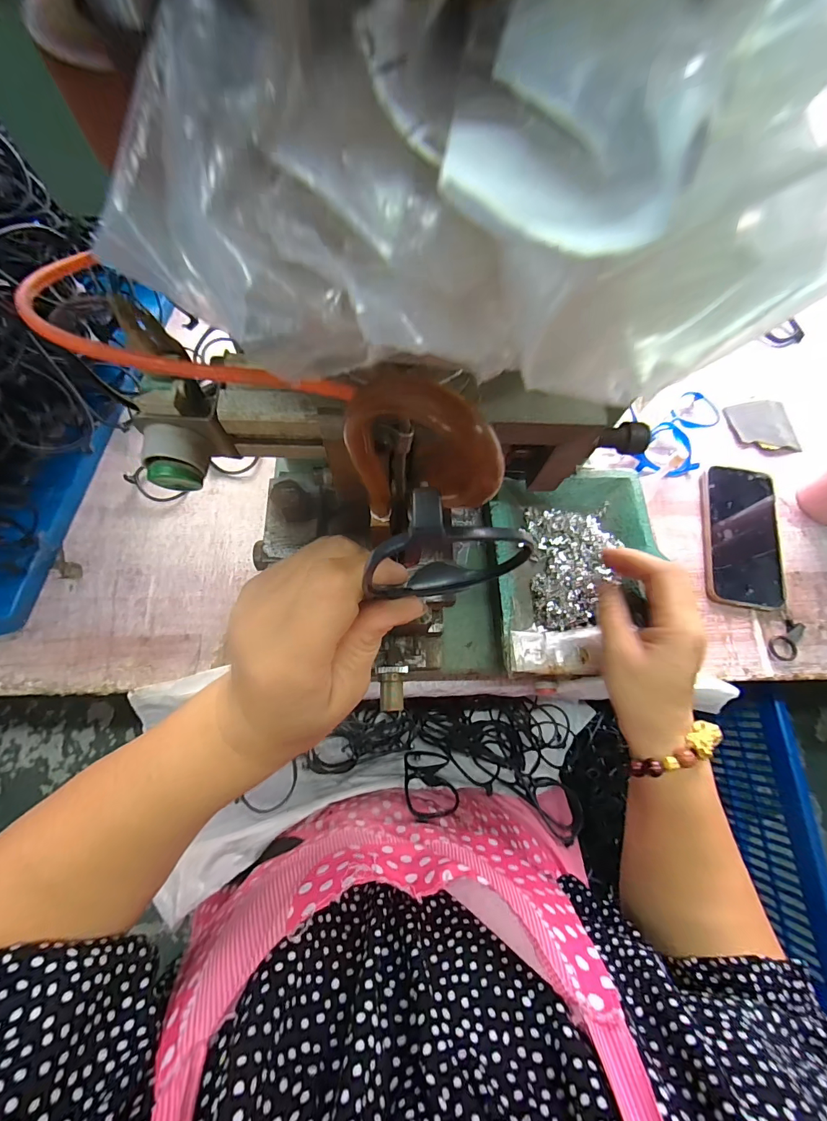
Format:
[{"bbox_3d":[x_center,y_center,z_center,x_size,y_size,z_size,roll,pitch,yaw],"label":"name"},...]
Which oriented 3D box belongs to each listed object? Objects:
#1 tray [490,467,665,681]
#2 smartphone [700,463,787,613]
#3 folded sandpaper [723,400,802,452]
[{"bbox_3d":[0.145,0.006,0.372,0.142,0.023,0.181,-1,72,-2],"label":"tray"},{"bbox_3d":[0.359,-0.026,0.452,0.085,0.011,0.157,9,72,1],"label":"smartphone"},{"bbox_3d":[0.425,-0.161,0.504,0.079,0.013,0.067,-8,72,-5],"label":"folded sandpaper"}]

